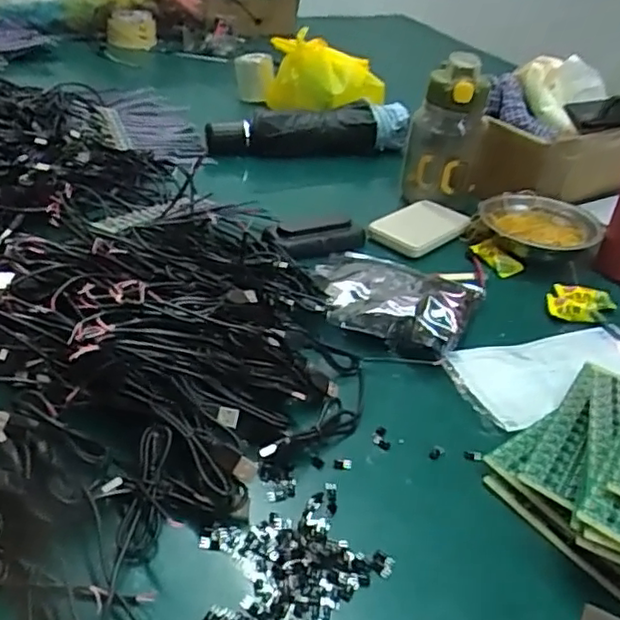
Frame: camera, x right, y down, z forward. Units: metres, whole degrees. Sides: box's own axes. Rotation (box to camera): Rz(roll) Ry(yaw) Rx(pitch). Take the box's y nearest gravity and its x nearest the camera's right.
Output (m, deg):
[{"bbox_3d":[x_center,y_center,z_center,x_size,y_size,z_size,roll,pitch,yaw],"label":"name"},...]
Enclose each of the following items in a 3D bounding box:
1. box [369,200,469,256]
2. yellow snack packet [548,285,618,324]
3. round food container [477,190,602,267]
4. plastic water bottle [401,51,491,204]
[{"bbox_3d":[0.117,-0.091,0.710,0.103,0.017,0.071,-27,47,-38],"label":"box"},{"bbox_3d":[0.253,-0.004,0.606,0.060,0.013,0.053,14,36,10],"label":"yellow snack packet"},{"bbox_3d":[0.244,-0.083,0.693,0.119,0.041,0.108,12,36,7],"label":"round food container"},{"bbox_3d":[0.151,-0.196,0.731,0.071,0.163,0.074,10,35,5],"label":"plastic water bottle"}]

